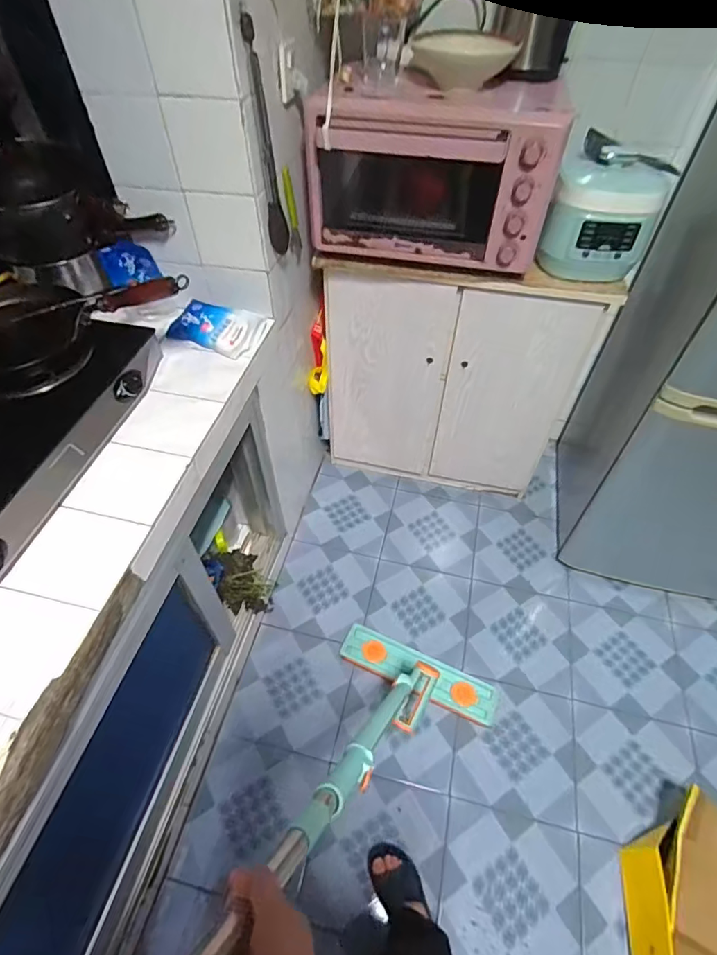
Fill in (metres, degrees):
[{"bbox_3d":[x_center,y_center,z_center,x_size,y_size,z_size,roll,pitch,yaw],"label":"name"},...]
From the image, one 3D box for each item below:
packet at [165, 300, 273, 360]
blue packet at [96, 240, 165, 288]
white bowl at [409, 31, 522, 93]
[{"bbox_3d":[-0.307,-0.335,1.065,0.192,0.044,0.127,17,54,13],"label":"packet"},{"bbox_3d":[-0.474,-0.443,1.000,0.107,0.075,0.031,-8,51,-7],"label":"blue packet"},{"bbox_3d":[0.214,-0.874,1.018,0.206,0.067,0.196,0,52,0],"label":"white bowl"}]

